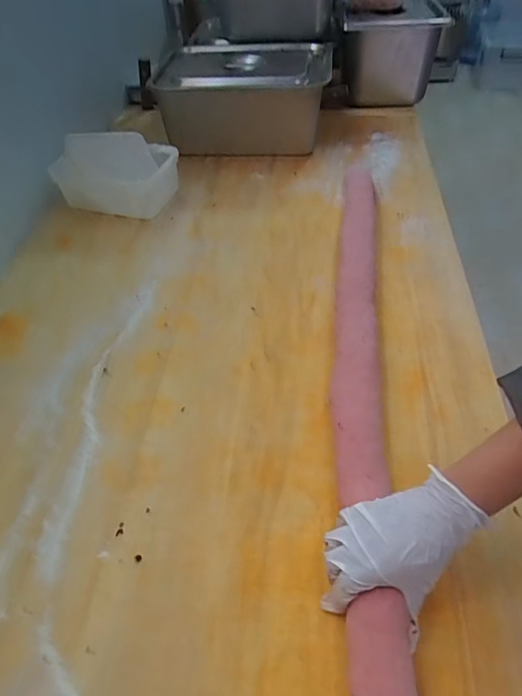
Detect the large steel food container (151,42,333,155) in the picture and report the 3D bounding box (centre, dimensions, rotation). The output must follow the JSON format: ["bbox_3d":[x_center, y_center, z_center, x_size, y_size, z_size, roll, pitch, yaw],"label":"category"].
[{"bbox_3d":[-0.036,-0.574,1.059,0.358,0.166,0.263,6,48,10],"label":"large steel food container"}]

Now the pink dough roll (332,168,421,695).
[{"bbox_3d":[0.129,0.049,0.562,0.074,0.039,0.996,2,48,6],"label":"pink dough roll"}]

